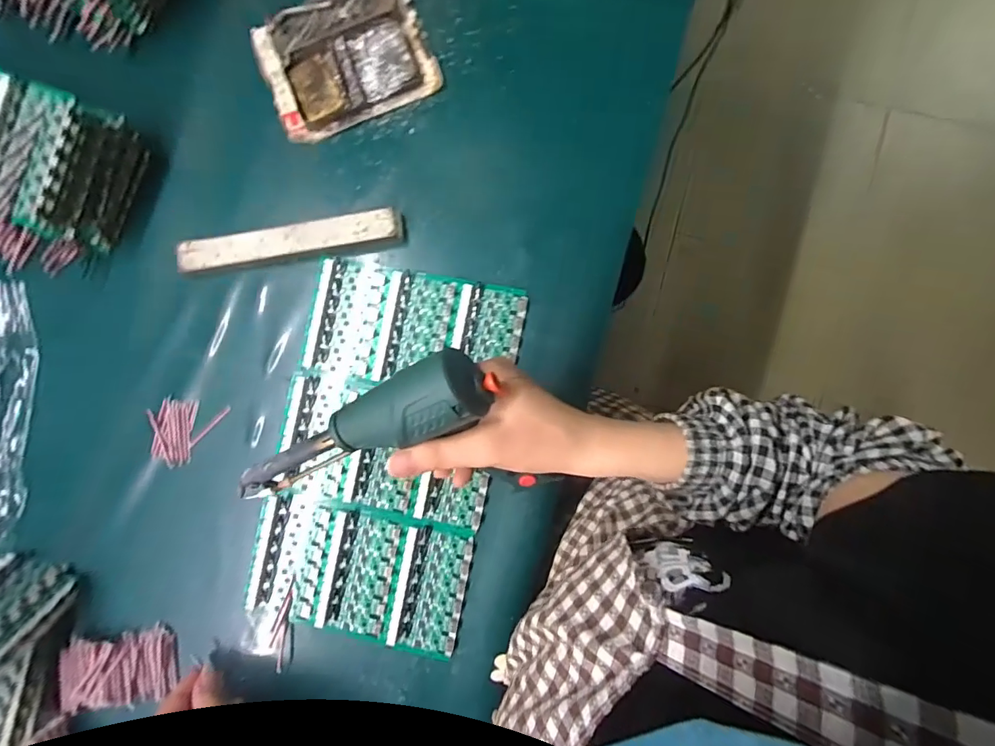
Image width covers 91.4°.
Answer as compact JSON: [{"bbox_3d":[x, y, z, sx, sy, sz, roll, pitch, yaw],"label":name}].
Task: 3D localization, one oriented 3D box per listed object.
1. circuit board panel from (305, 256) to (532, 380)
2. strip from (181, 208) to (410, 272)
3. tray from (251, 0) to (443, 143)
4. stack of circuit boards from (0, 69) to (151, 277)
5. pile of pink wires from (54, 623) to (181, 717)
[{"bbox_3d":[-0.073,-0.039,0.429,0.185,0.010,0.098,10,89,2],"label":"circuit board panel"},{"bbox_3d":[-0.186,-0.117,0.430,0.200,0.017,0.029,-8,88,2],"label":"strip"},{"bbox_3d":[-0.137,-0.283,0.432,0.149,0.025,0.112,-22,88,1],"label":"tray"},{"bbox_3d":[-0.445,-0.181,0.421,0.187,0.089,0.153,20,89,3],"label":"stack of circuit boards"},{"bbox_3d":[-0.336,0.262,0.426,0.107,0.018,0.059,-10,88,2],"label":"pile of pink wires"}]

